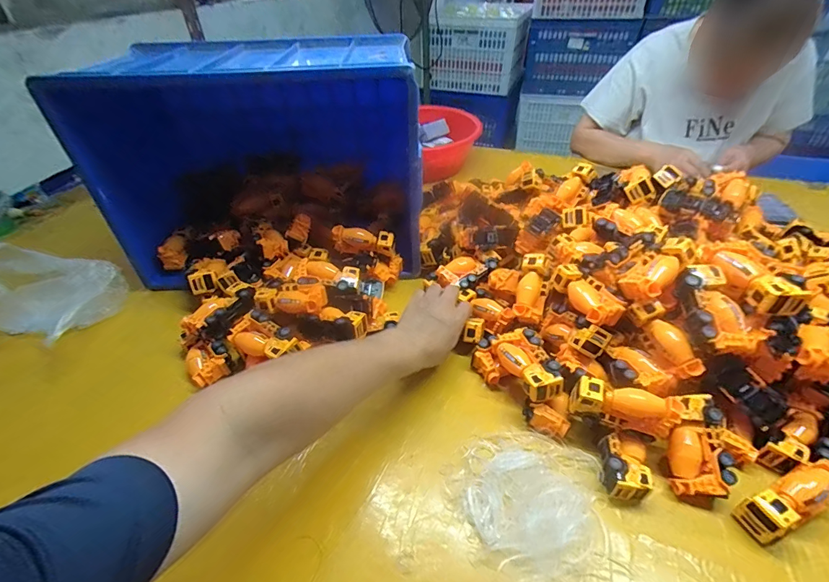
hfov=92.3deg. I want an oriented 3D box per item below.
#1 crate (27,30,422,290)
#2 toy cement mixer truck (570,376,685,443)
[{"bbox_3d":[-0.247,-0.254,0.727,0.474,0.312,0.332,-3,41,-2],"label":"crate"},{"bbox_3d":[0.233,0.137,0.451,0.105,0.059,0.033,17,45,19],"label":"toy cement mixer truck"}]

